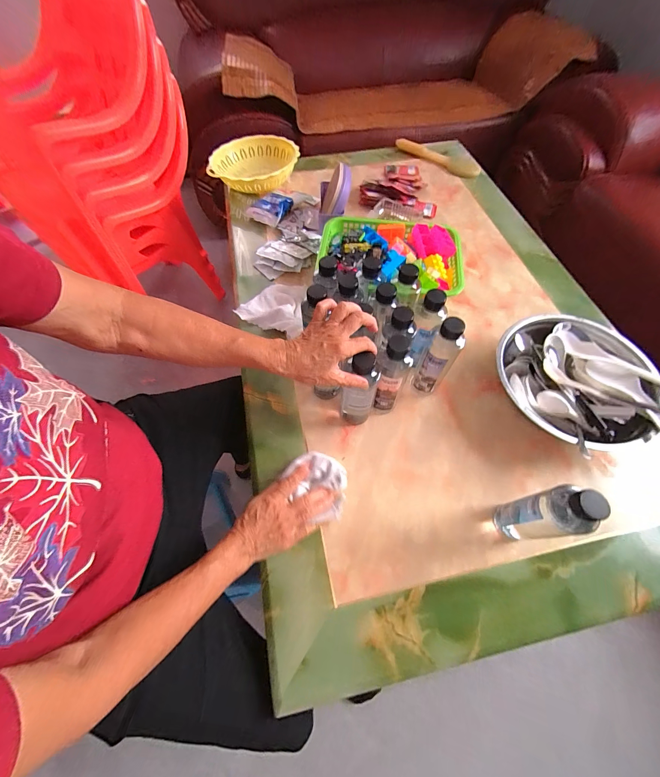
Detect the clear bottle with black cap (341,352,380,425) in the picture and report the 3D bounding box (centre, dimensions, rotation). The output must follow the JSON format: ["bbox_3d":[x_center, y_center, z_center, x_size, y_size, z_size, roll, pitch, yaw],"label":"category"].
[{"bbox_3d":[0.042,0.002,0.496,0.047,0.177,0.058,-32,69,-16],"label":"clear bottle with black cap"}]

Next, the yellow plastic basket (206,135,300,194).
[{"bbox_3d":[-0.215,-0.643,0.916,0.247,0.072,0.228,-1,62,0],"label":"yellow plastic basket"}]

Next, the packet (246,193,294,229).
[{"bbox_3d":[-0.159,-0.472,0.833,0.093,0.035,0.092,27,65,14],"label":"packet"}]

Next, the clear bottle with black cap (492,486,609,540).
[{"bbox_3d":[0.272,0.166,0.403,0.043,0.174,0.047,-1,60,1],"label":"clear bottle with black cap"}]

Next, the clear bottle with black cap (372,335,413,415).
[{"bbox_3d":[0.096,-0.020,0.506,0.048,0.175,0.056,13,62,9],"label":"clear bottle with black cap"}]

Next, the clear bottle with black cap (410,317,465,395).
[{"bbox_3d":[0.176,-0.044,0.521,0.053,0.176,0.047,30,65,17],"label":"clear bottle with black cap"}]

